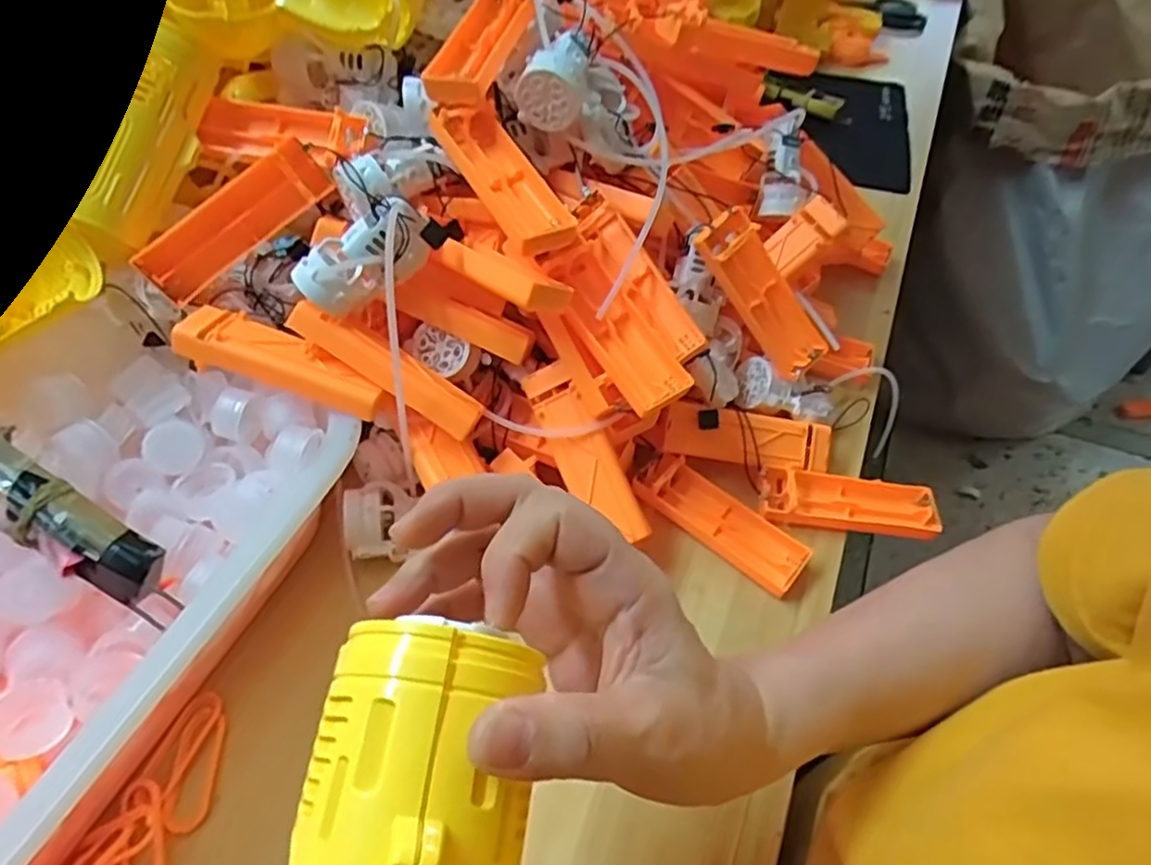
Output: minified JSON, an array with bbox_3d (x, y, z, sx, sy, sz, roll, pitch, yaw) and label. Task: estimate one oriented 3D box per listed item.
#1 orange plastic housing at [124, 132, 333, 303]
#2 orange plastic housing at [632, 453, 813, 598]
[{"bbox_3d":[-0.183,-0.113,0.376,0.106,0.032,0.019,-37,57,1],"label":"orange plastic housing"},{"bbox_3d":[0.087,0.050,0.419,0.107,0.016,0.036,33,57,23],"label":"orange plastic housing"}]

